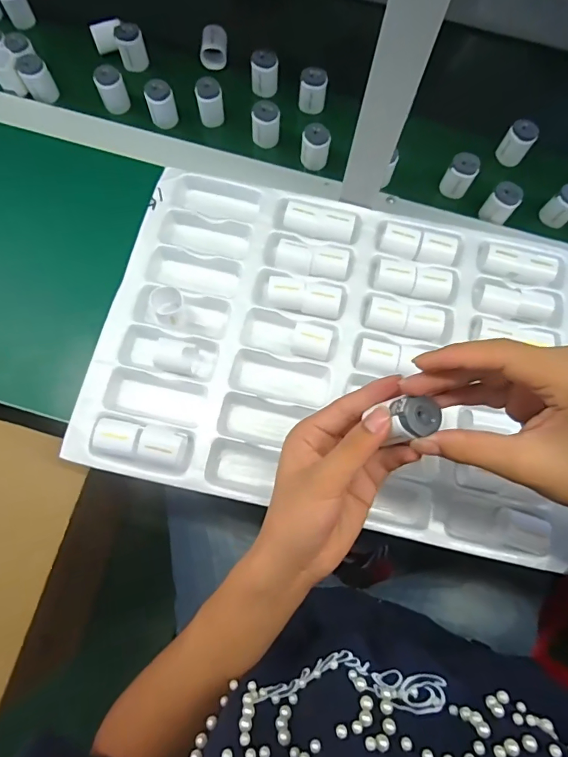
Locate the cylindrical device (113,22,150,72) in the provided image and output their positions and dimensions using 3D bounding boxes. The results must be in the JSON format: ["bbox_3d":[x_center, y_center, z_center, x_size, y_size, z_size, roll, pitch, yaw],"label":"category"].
[{"bbox_3d":[-0.181,-0.393,0.522,0.032,0.039,0.027,-17,80,-6],"label":"cylindrical device"}]

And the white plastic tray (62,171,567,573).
[{"bbox_3d":[0.058,-0.036,0.431,0.443,0.040,0.334,13,78,0],"label":"white plastic tray"}]

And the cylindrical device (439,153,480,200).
[{"bbox_3d":[0.196,-0.225,0.488,0.030,0.042,0.027,30,79,3],"label":"cylindrical device"}]

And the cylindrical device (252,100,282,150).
[{"bbox_3d":[-0.020,-0.287,0.496,0.031,0.043,0.024,-3,79,-3],"label":"cylindrical device"}]

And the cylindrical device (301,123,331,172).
[{"bbox_3d":[0.035,-0.261,0.495,0.031,0.041,0.027,7,78,-1],"label":"cylindrical device"}]

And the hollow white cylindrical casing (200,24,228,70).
[{"bbox_3d":[-0.084,-0.397,0.527,0.032,0.028,0.035,-3,79,-3],"label":"hollow white cylindrical casing"}]

